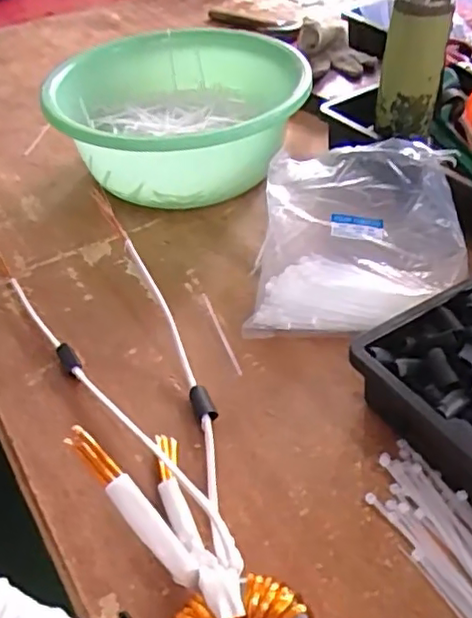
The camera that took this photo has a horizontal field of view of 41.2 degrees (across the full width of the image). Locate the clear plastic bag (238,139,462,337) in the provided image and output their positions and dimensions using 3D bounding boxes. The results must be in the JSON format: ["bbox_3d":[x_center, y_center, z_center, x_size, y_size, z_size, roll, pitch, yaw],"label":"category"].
[{"bbox_3d":[0.126,-0.075,0.642,0.202,0.085,0.225,3,42,9],"label":"clear plastic bag"}]

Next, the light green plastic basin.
[{"bbox_3d":[-0.067,-0.238,0.784,0.307,0.106,0.312,-11,42,-7],"label":"light green plastic basin"}]

